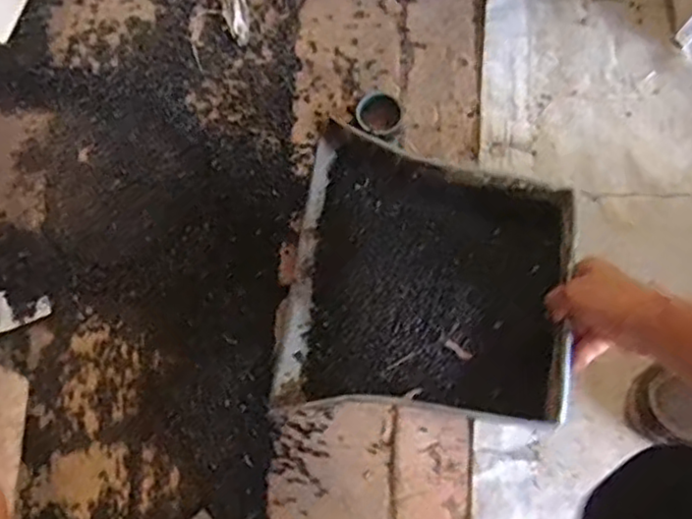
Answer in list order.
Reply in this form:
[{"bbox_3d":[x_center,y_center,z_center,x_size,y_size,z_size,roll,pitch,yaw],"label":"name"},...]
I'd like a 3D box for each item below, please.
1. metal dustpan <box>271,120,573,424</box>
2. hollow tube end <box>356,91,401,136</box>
[{"bbox_3d":[0.072,0.016,0.602,0.224,0.040,0.229,8,74,2],"label":"metal dustpan"},{"bbox_3d":[0.033,-0.146,0.720,0.045,0.025,0.051,1,74,0],"label":"hollow tube end"}]

